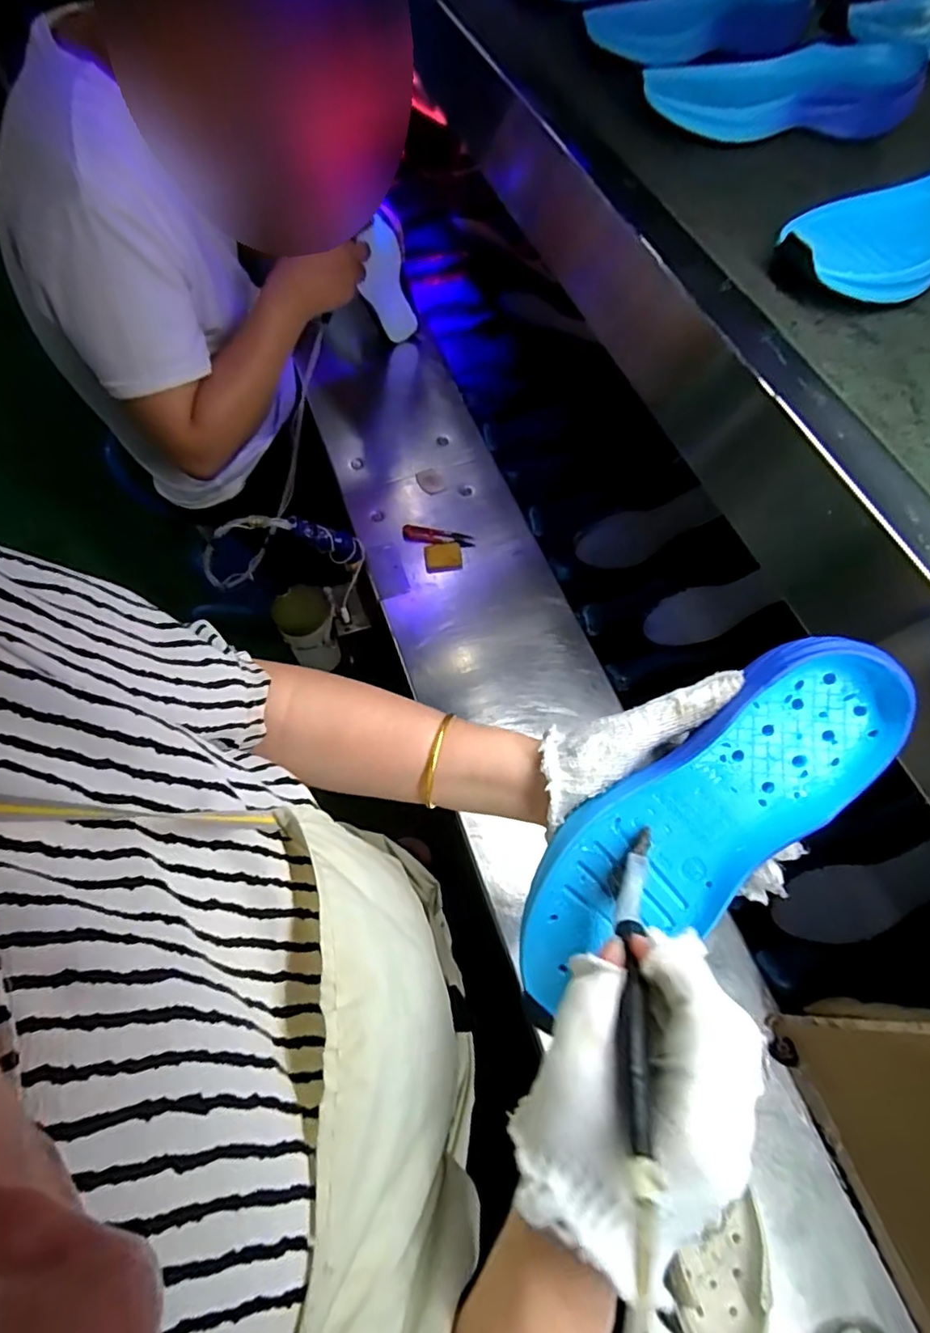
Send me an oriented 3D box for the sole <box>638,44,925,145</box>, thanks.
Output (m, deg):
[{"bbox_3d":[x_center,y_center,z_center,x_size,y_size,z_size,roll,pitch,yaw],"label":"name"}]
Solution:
[{"bbox_3d":[0.279,-0.513,0.533,0.248,0.034,0.091,-4,62,-8],"label":"sole"}]

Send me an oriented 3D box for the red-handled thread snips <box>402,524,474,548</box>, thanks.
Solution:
[{"bbox_3d":[-0.039,-0.187,0.854,0.101,0.010,0.027,8,61,-1],"label":"red-handled thread snips"}]

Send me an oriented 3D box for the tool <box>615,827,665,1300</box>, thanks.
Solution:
[{"bbox_3d":[0.080,0.134,0.278,0.019,0.012,0.143,12,34,6],"label":"tool"}]

